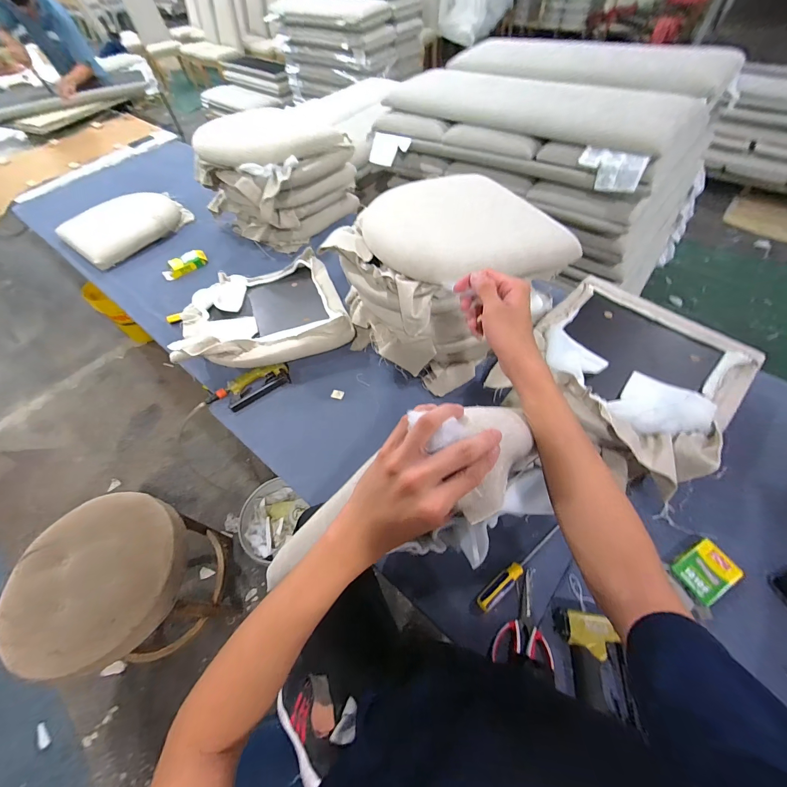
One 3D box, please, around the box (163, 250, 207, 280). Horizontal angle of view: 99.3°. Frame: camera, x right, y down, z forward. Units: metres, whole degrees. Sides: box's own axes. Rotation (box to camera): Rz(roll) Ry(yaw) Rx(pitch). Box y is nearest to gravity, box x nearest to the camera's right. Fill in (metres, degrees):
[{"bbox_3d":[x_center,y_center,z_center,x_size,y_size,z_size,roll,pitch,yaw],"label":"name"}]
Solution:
[{"bbox_3d":[-0.848,-0.524,1.352,0.180,0.046,0.069,-38,62,-20],"label":"box"}]

